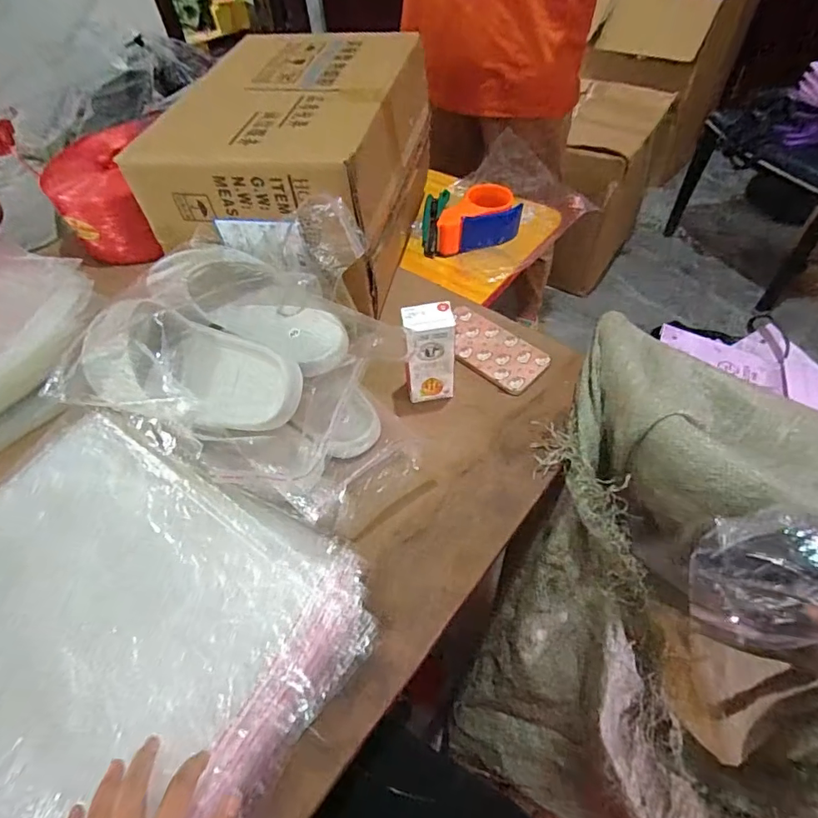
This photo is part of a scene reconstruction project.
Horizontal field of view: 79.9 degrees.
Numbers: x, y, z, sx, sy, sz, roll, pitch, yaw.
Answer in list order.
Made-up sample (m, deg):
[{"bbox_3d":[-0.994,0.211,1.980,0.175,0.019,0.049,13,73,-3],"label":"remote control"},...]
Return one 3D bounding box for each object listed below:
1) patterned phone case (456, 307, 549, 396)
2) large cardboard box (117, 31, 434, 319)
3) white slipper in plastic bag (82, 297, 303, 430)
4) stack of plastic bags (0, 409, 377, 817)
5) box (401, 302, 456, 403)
[{"bbox_3d":[0.108,-0.084,0.662,0.156,0.010,0.087,35,63,27],"label":"patterned phone case"},{"bbox_3d":[-0.148,-0.346,0.717,0.281,0.233,0.372,9,54,11],"label":"large cardboard box"},{"bbox_3d":[-0.217,-0.035,0.493,0.212,0.068,0.092,17,54,-3],"label":"white slipper in plastic bag"},{"bbox_3d":[-0.279,0.196,0.447,0.403,0.071,0.330,26,59,22],"label":"stack of plastic bags"},{"bbox_3d":[0.023,-0.064,0.580,0.060,0.126,0.041,-7,53,-1],"label":"box"}]

